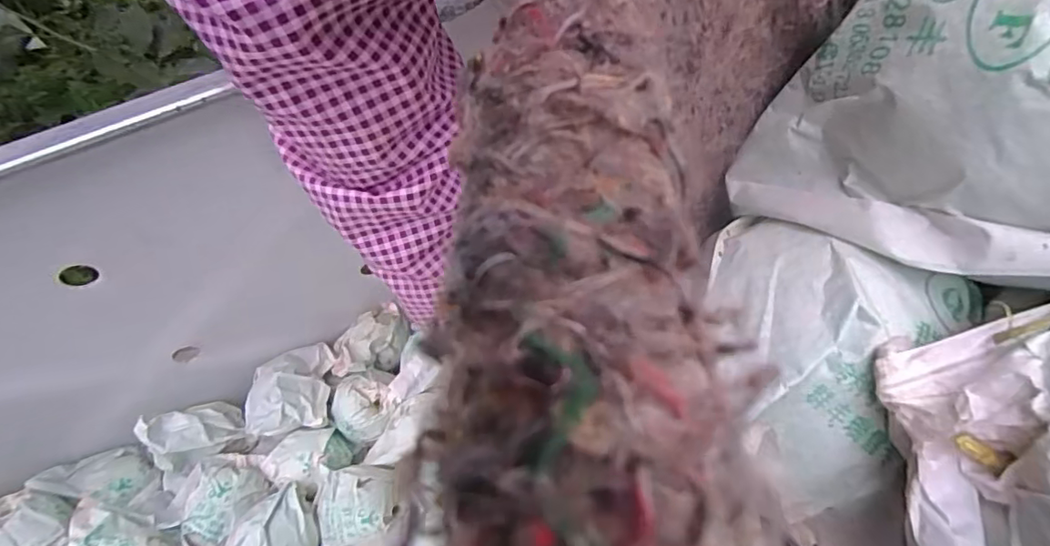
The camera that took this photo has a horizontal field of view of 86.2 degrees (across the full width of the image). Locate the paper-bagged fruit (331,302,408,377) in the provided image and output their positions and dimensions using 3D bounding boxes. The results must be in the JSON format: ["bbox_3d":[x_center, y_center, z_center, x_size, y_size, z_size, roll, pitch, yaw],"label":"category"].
[{"bbox_3d":[-0.199,0.087,0.713,0.107,0.054,0.083,-32,61,-15],"label":"paper-bagged fruit"}]

